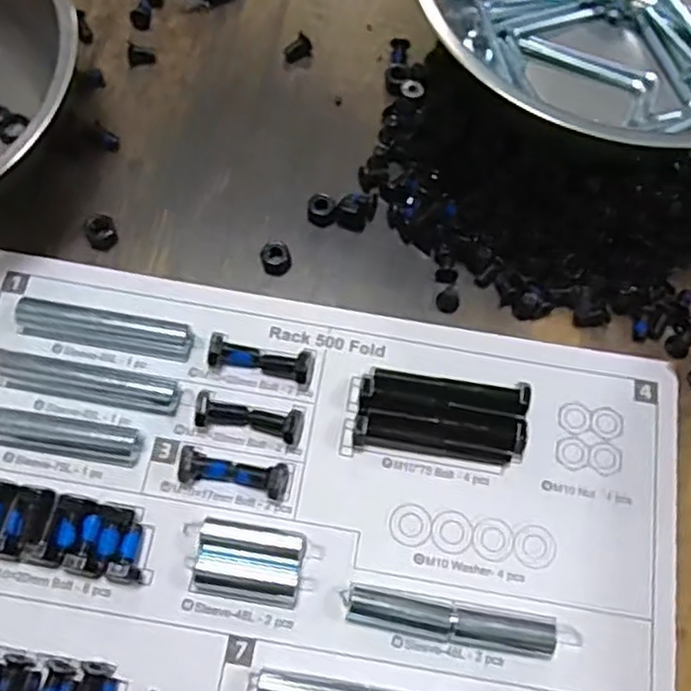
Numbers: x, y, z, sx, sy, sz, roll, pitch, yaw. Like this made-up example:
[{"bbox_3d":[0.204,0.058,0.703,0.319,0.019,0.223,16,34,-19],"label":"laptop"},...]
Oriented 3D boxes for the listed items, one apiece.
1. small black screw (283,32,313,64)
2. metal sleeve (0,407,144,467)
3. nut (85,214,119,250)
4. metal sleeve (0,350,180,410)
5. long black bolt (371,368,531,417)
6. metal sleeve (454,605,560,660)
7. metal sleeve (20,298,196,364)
[{"bbox_3d":[-0.029,-0.183,0.436,0.019,0.010,0.011,-33,75,-13],"label":"small black screw"},{"bbox_3d":[-0.139,0.044,0.346,0.076,0.015,0.016,10,70,1],"label":"metal sleeve"},{"bbox_3d":[-0.134,-0.063,0.388,0.016,0.012,0.016,1,70,-2],"label":"nut"},{"bbox_3d":[-0.129,0.018,0.355,0.087,0.015,0.015,10,70,1],"label":"metal sleeve"},{"bbox_3d":[0.054,0.024,0.365,0.079,0.011,0.016,9,70,0],"label":"long black bolt"},{"bbox_3d":[0.075,0.133,0.328,0.047,0.012,0.019,8,70,0],"label":"metal sleeve"},{"bbox_3d":[-0.124,-0.009,0.365,0.088,0.013,0.019,9,70,0],"label":"metal sleeve"}]

